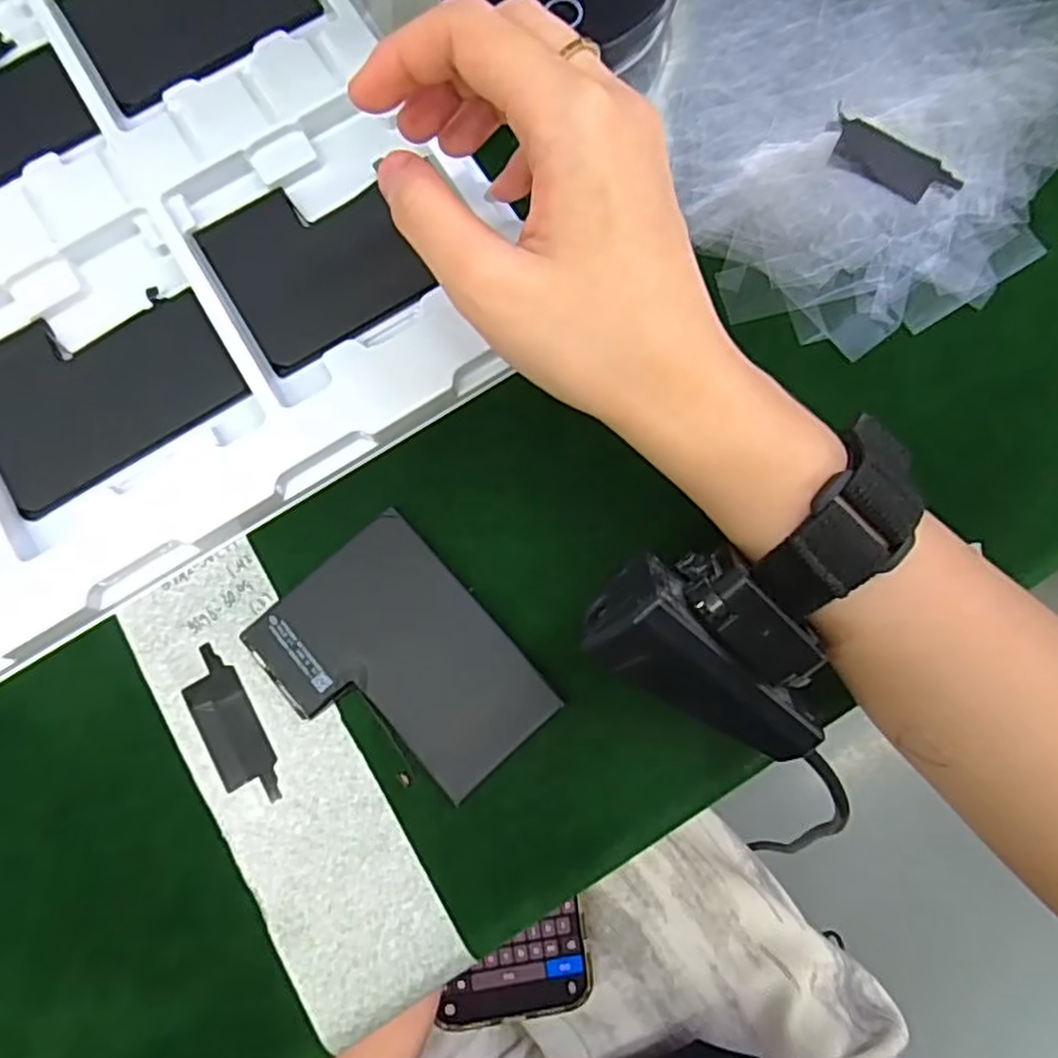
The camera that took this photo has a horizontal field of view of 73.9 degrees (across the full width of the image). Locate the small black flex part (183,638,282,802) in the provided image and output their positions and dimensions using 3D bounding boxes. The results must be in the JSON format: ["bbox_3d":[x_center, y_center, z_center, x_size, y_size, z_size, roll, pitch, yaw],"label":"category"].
[{"bbox_3d":[-0.102,0.067,0.239,0.020,0.004,0.055,-29,79,-4],"label":"small black flex part"}]

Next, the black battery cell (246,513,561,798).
[{"bbox_3d":[-0.043,0.046,0.236,0.067,0.007,0.090,-42,81,-6],"label":"black battery cell"}]

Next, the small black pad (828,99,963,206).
[{"bbox_3d":[0.138,-0.141,0.268,0.053,0.004,0.021,35,82,8],"label":"small black pad"}]

